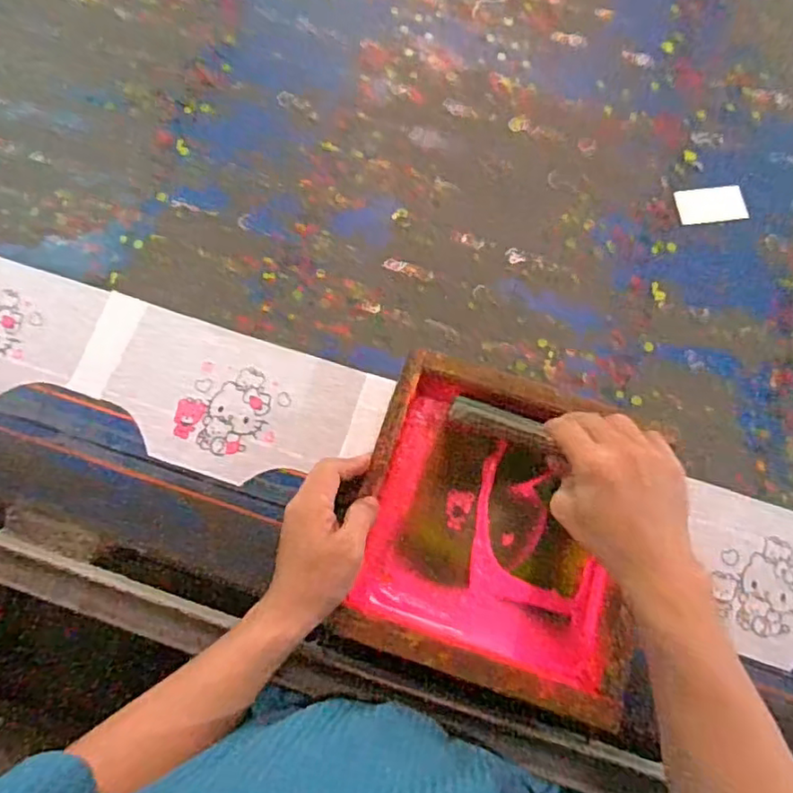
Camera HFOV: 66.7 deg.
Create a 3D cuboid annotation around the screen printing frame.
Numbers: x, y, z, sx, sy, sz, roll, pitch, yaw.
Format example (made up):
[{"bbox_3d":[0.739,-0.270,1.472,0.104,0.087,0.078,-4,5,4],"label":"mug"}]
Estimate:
[{"bbox_3d":[0.090,0.108,0.517,0.237,0.055,0.244,18,76,4],"label":"screen printing frame"}]

